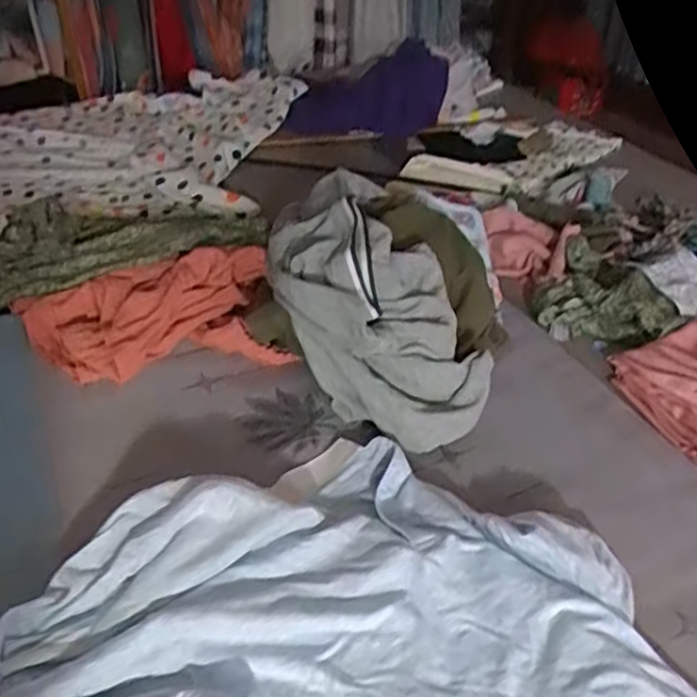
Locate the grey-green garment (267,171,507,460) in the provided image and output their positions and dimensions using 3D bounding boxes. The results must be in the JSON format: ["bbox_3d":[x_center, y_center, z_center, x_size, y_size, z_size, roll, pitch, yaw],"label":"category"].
[{"bbox_3d":[0.039,-0.065,0.759,0.241,0.156,0.324,7,39,7],"label":"grey-green garment"}]

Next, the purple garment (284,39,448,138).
[{"bbox_3d":[0.039,-0.470,1.307,0.295,0.109,0.192,-12,41,-16],"label":"purple garment"}]

